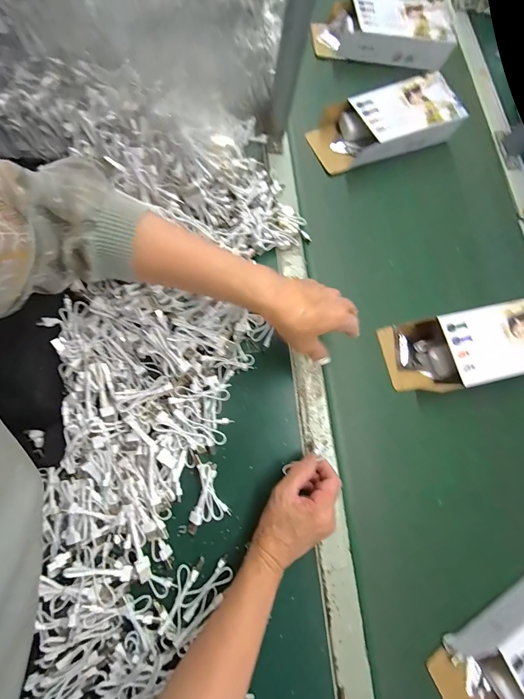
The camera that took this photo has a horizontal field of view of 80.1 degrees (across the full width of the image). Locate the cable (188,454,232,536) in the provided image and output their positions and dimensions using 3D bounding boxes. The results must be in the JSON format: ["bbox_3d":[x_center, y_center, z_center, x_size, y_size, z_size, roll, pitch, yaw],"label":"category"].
[{"bbox_3d":[-0.062,0.171,0.369,0.046,0.015,0.082,-1,77,-1],"label":"cable"}]

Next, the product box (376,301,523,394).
[{"bbox_3d":[0.309,-0.004,0.446,0.257,0.054,0.104,-9,77,-3],"label":"product box"}]

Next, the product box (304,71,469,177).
[{"bbox_3d":[0.208,-0.387,0.528,0.256,0.051,0.124,-16,77,-5],"label":"product box"}]

